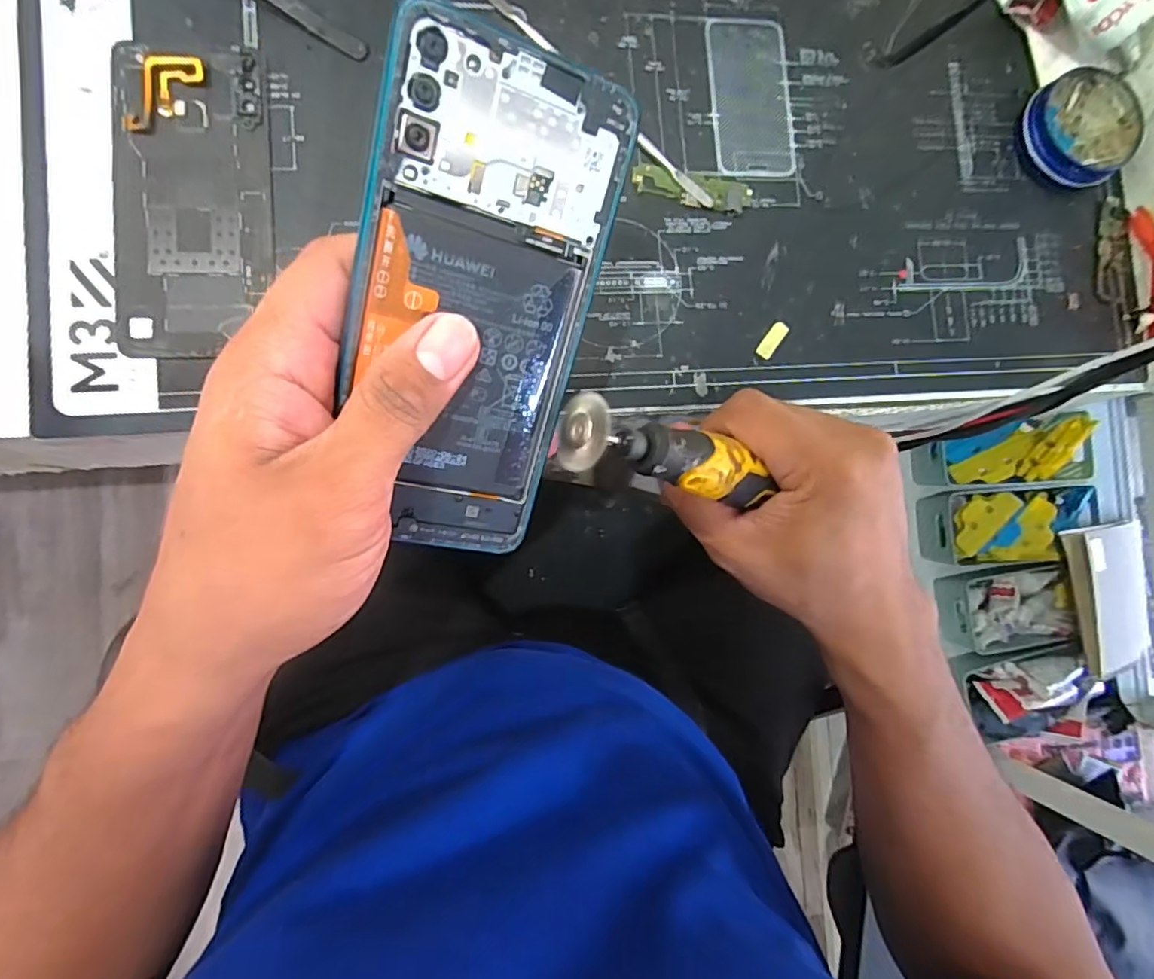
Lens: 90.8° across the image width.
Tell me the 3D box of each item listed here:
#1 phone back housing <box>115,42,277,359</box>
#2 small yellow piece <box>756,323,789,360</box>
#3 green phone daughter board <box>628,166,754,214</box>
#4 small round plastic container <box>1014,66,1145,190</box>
[{"bbox_3d":[-0.182,-0.138,0.271,0.067,0.004,0.147,-2,87,-8],"label":"phone back housing"},{"bbox_3d":[0.108,-0.082,0.312,0.009,0.004,0.023,36,82,-4],"label":"small yellow piece"},{"bbox_3d":[0.063,-0.163,0.308,0.066,0.004,0.019,8,85,-7],"label":"green phone daughter board"},{"bbox_3d":[0.291,-0.209,0.329,0.060,0.023,0.061,0,86,-8],"label":"small round plastic container"}]

